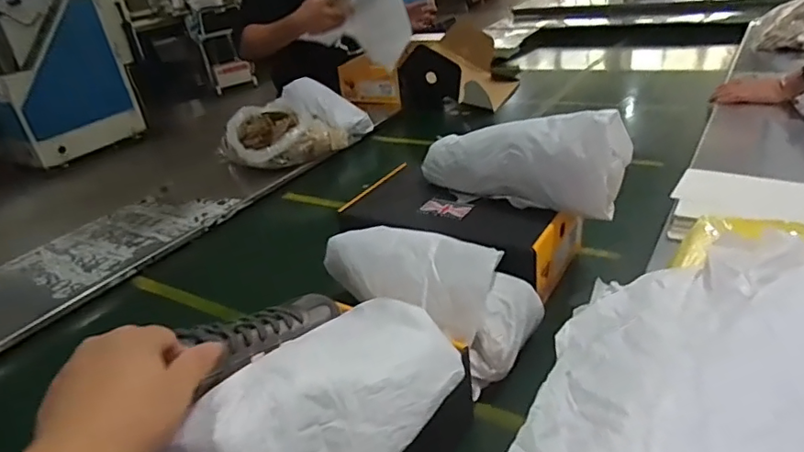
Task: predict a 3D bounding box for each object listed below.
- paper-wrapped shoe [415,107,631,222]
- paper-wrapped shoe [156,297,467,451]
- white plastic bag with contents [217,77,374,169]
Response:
[{"bbox_3d":[0.154,-0.099,0.752,0.283,0.128,0.080,13,35,34],"label":"paper-wrapped shoe"},{"bbox_3d":[-0.062,0.136,0.383,0.090,0.114,0.272,14,35,34],"label":"paper-wrapped shoe"},{"bbox_3d":[-0.267,-0.261,1.350,0.237,0.127,0.357,17,37,38],"label":"white plastic bag with contents"}]

